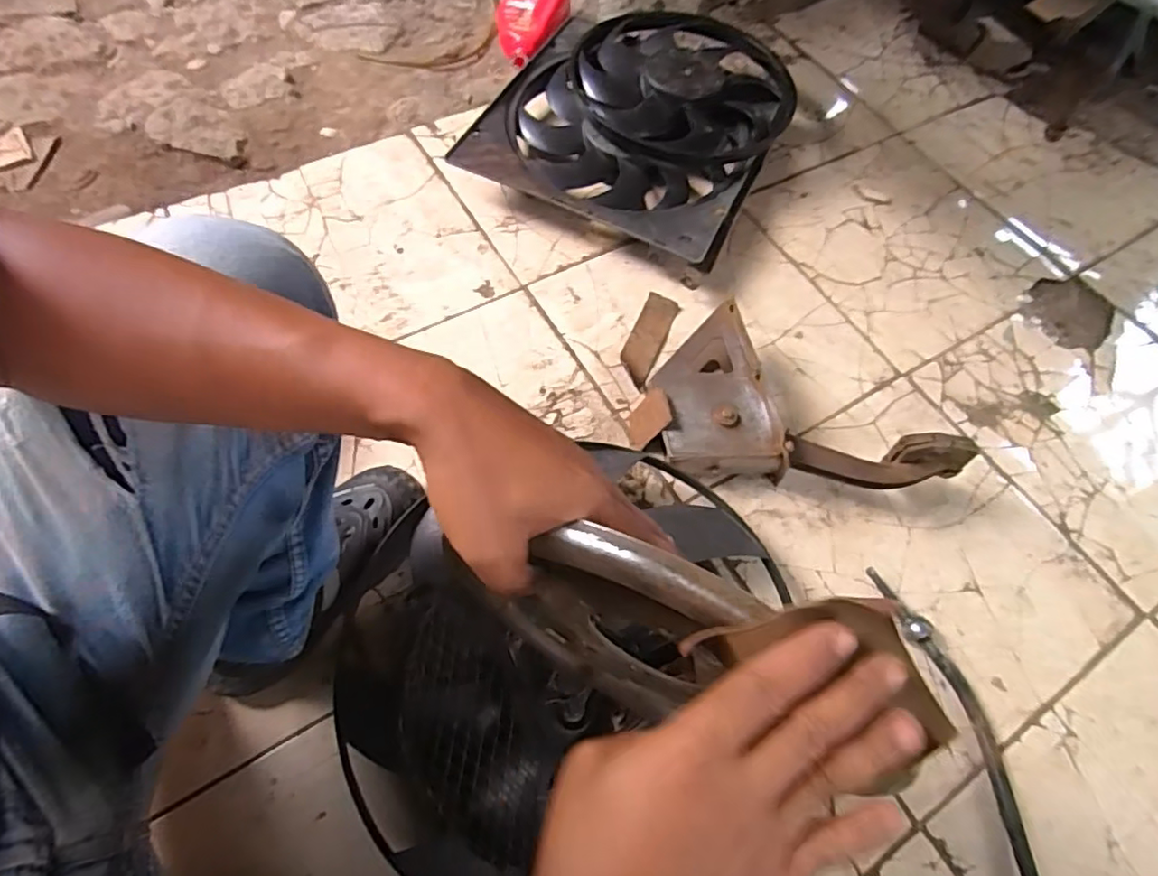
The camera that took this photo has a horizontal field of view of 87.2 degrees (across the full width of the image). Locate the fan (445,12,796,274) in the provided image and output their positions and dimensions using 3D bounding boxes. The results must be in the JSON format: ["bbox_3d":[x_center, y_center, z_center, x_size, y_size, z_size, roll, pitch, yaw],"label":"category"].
[{"bbox_3d":[0.106,-0.547,1.038,0.450,0.103,0.538,23,62,9],"label":"fan"}]

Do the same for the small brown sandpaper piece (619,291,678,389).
[{"bbox_3d":[0.101,-0.147,0.888,0.046,0.012,0.155,22,64,9],"label":"small brown sandpaper piece"}]

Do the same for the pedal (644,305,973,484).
[{"bbox_3d":[0.279,-0.049,0.793,0.368,0.113,0.225,9,61,1],"label":"pedal"}]

